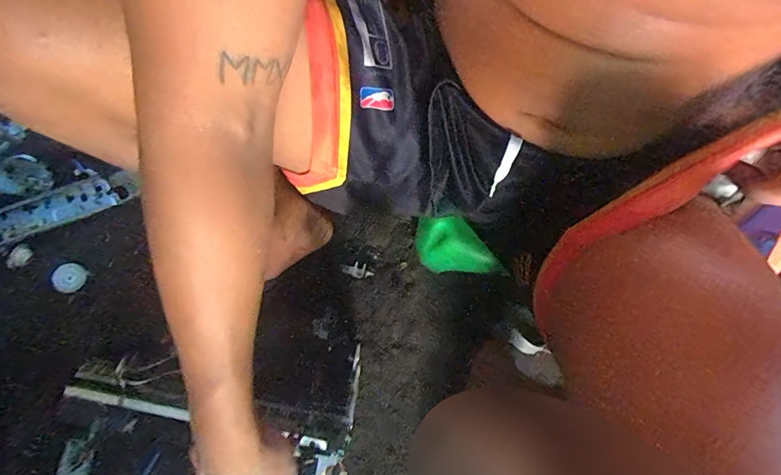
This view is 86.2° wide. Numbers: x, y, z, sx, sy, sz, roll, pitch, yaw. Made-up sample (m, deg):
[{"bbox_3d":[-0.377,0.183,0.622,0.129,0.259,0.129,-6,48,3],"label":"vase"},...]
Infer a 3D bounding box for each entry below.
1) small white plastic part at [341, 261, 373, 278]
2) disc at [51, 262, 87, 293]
[{"bbox_3d":[-0.055,0.052,0.686,0.054,0.007,0.025,15,77,5],"label":"small white plastic part"},{"bbox_3d":[-0.533,0.067,0.693,0.043,0.005,0.049,30,75,-34],"label":"disc"}]

